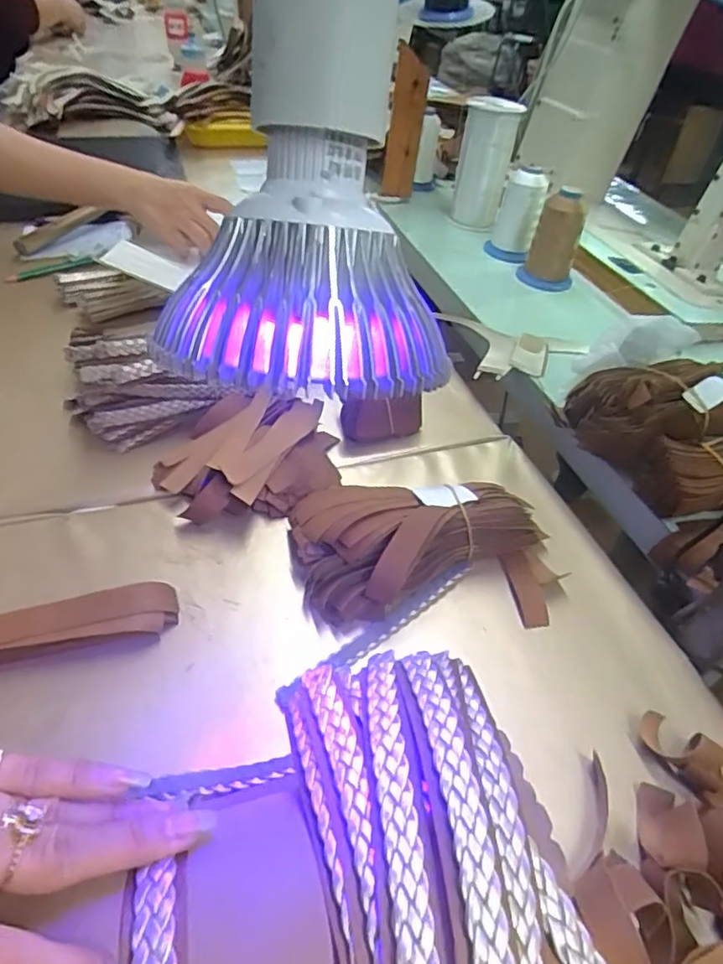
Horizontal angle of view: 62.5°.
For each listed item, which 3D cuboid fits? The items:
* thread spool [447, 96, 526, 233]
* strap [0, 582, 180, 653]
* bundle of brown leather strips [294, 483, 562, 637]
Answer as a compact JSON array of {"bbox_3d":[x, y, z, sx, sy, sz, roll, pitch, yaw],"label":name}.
[{"bbox_3d":[0.164,-0.429,0.805,0.068,0.154,0.065,4,44,-3],"label":"thread spool"},{"bbox_3d":[-0.208,0.095,0.368,0.180,0.017,0.035,-10,46,-16],"label":"strap"},{"bbox_3d":[0.046,0.046,0.426,0.188,0.047,0.107,0,44,-7],"label":"bundle of brown leather strips"}]

